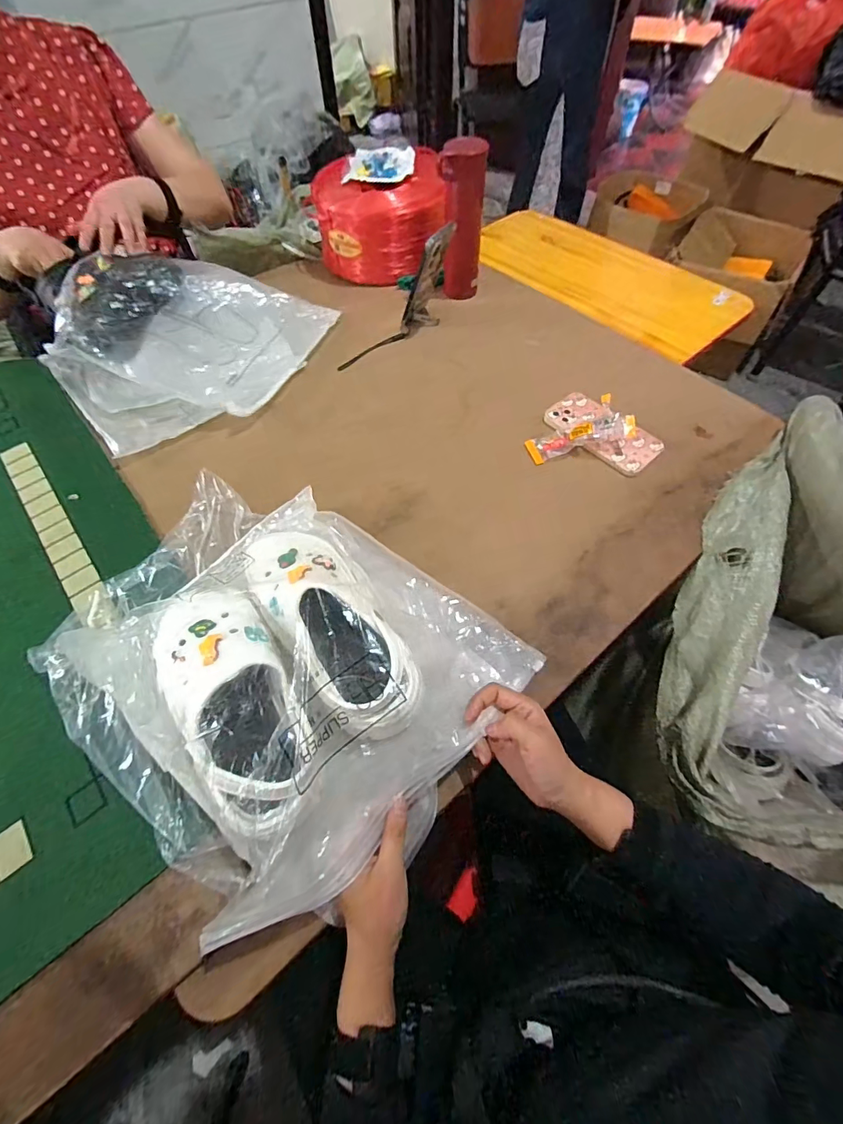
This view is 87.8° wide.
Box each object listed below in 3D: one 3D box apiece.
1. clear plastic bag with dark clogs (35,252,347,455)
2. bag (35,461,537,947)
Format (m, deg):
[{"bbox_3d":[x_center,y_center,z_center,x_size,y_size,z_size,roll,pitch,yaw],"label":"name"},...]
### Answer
[{"bbox_3d":[-0.372,-0.377,0.721,0.421,0.130,0.351,-35,64,-18],"label":"clear plastic bag with dark clogs"},{"bbox_3d":[-0.154,0.078,0.439,0.433,0.113,0.349,33,63,20],"label":"bag"}]

